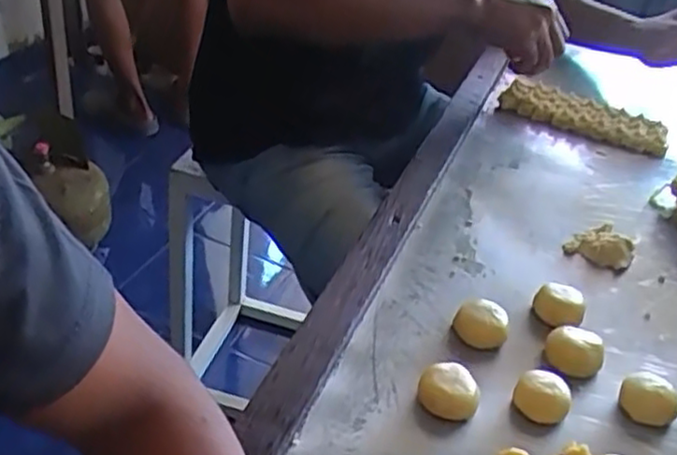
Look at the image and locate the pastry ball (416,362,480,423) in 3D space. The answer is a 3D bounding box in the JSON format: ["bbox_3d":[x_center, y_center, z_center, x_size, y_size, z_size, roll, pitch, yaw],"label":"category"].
[{"bbox_3d":[0.074,0.114,0.489,0.034,0.027,0.036,5,35,-3],"label":"pastry ball"}]

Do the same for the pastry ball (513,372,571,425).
[{"bbox_3d":[0.140,0.117,0.494,0.036,0.026,0.028,22,38,21],"label":"pastry ball"}]

